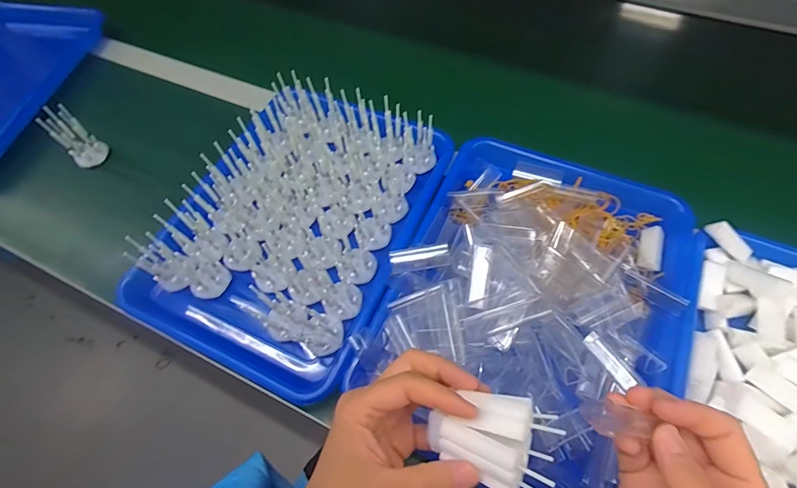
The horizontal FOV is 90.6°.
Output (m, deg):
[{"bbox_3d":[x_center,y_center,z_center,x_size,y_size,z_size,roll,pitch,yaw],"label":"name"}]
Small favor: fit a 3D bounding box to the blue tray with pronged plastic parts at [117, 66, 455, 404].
[{"bbox_3d":[-0.108,-0.033,0.419,0.242,0.071,0.327,21,65,14],"label":"blue tray with pronged plastic parts"}]

